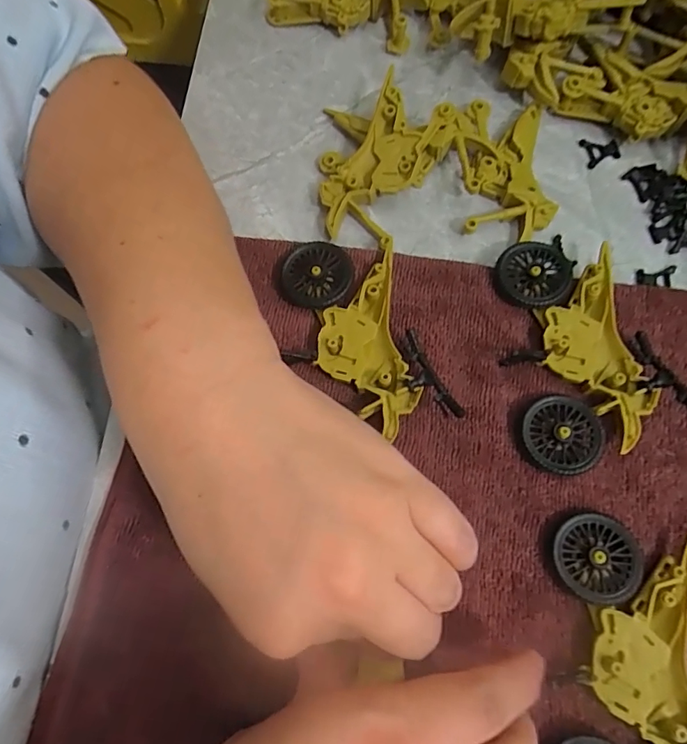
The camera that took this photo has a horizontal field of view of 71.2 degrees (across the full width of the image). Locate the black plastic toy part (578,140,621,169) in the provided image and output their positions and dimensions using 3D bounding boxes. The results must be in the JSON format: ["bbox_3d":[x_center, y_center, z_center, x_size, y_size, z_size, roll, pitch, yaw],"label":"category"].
[{"bbox_3d":[0.155,-0.134,0.289,0.021,0.004,0.019,-16,73,-5],"label":"black plastic toy part"}]

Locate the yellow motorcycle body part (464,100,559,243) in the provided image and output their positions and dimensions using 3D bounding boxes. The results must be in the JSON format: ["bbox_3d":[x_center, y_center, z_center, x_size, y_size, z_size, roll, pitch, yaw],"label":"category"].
[{"bbox_3d":[0.096,-0.118,0.277,0.048,0.013,0.090,6,72,2],"label":"yellow motorcycle body part"}]

